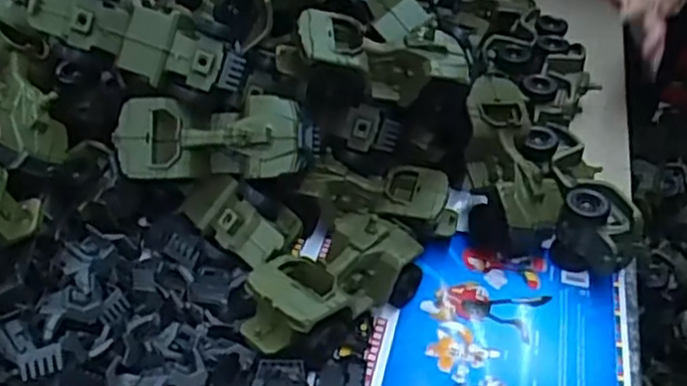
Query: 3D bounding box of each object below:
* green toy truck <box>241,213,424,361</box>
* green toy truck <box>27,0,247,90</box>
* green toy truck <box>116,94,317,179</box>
[{"bbox_3d":[-0.014,0.087,0.677,0.183,0.089,0.088,-31,51,-33],"label":"green toy truck"},{"bbox_3d":[-0.195,-0.150,0.705,0.203,0.074,0.049,18,5,-7],"label":"green toy truck"},{"bbox_3d":[-0.123,-0.053,0.724,0.189,0.080,0.083,1,-1,4],"label":"green toy truck"}]

